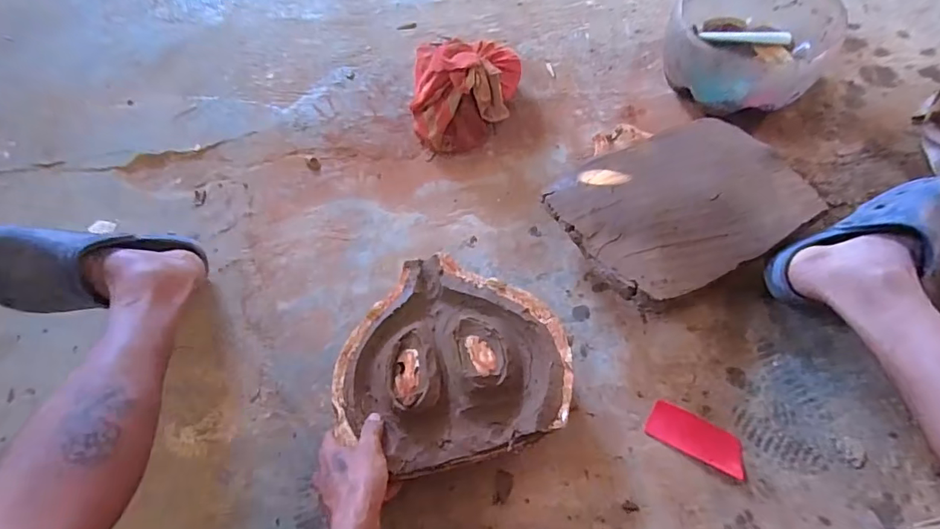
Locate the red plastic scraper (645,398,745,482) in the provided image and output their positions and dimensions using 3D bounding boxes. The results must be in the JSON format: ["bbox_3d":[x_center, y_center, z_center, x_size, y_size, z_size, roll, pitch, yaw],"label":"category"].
[{"bbox_3d":[0.268,0.203,0.565,0.109,0.004,0.047,25,68,16],"label":"red plastic scraper"}]

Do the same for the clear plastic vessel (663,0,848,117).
[{"bbox_3d":[0.436,-0.349,0.775,0.227,0.120,0.240,31,69,18],"label":"clear plastic vessel"}]

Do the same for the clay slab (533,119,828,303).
[{"bbox_3d":[0.276,-0.086,0.637,0.298,0.024,0.221,-29,63,-11],"label":"clay slab"}]

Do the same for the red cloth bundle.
[{"bbox_3d":[-0.007,-0.291,0.775,0.185,0.122,0.168,-8,63,0],"label":"red cloth bundle"}]

